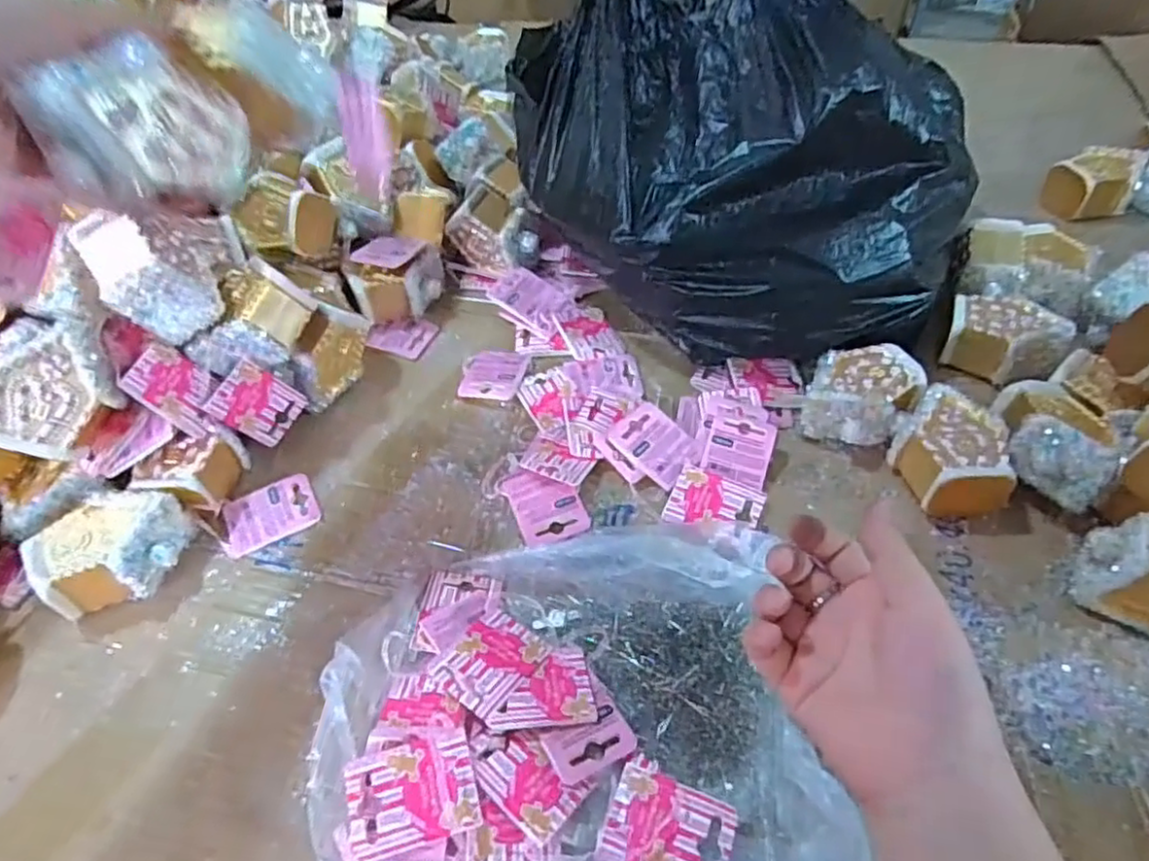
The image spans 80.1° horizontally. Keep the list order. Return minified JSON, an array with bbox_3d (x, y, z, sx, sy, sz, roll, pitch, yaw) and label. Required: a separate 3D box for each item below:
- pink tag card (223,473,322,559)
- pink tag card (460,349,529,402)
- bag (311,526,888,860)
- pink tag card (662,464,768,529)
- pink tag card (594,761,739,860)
[{"bbox_3d":[-0.215,0.058,0.483,0.064,0.004,0.047,-26,61,-19],"label":"pink tag card"},{"bbox_3d":[-0.067,-0.048,0.558,0.052,0.004,0.057,8,50,8],"label":"pink tag card"},{"bbox_3d":[0.000,0.173,0.358,0.255,0.043,0.250,-8,49,-6],"label":"bag"},{"bbox_3d":[0.097,0.050,0.469,0.061,0.011,0.041,16,51,15],"label":"pink tag card"},{"bbox_3d":[0.045,0.196,0.330,0.060,0.005,0.049,13,51,18],"label":"pink tag card"}]

